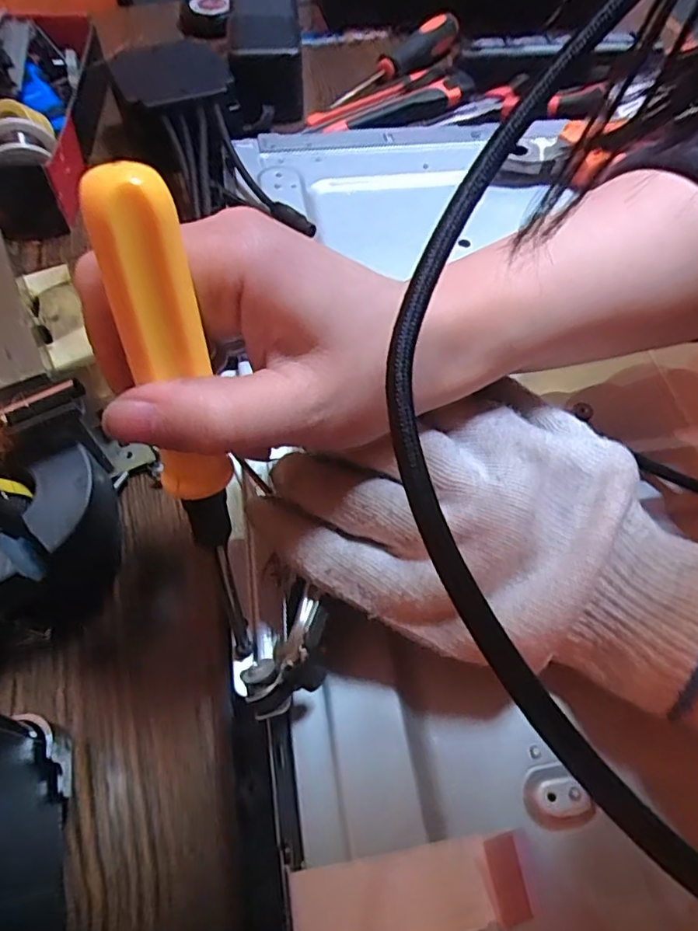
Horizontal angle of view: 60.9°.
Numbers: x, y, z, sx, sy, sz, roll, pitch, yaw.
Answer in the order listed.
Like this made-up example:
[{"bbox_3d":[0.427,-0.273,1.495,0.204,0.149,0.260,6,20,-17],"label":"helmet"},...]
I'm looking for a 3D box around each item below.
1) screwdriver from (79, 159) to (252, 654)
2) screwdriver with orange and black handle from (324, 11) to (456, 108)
[{"bbox_3d":[-0.043,0.003,0.171,0.018,0.162,0.017,-10,40,-9],"label":"screwdriver"},{"bbox_3d":[0.041,-0.334,0.483,0.026,0.022,0.173,34,63,18],"label":"screwdriver with orange and black handle"}]

